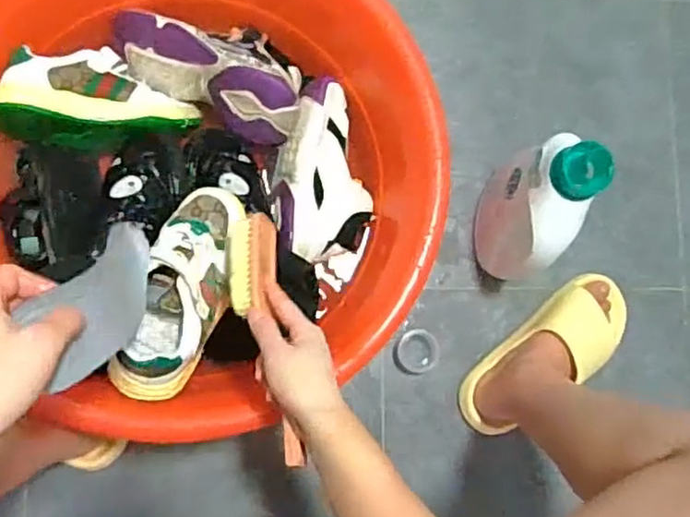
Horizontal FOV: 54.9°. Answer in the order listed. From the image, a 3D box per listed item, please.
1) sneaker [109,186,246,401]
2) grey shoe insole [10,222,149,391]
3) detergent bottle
[{"bbox_3d":[-0.150,0.028,0.634,0.074,0.077,0.211,17,70,-5],"label":"sneaker"},{"bbox_3d":[-0.177,0.028,0.484,0.025,0.180,0.071,-13,113,7],"label":"grey shoe insole"},{"bbox_3d":[0.208,-0.061,0.737,0.064,0.220,0.155,9,83,-6],"label":"detergent bottle"}]

